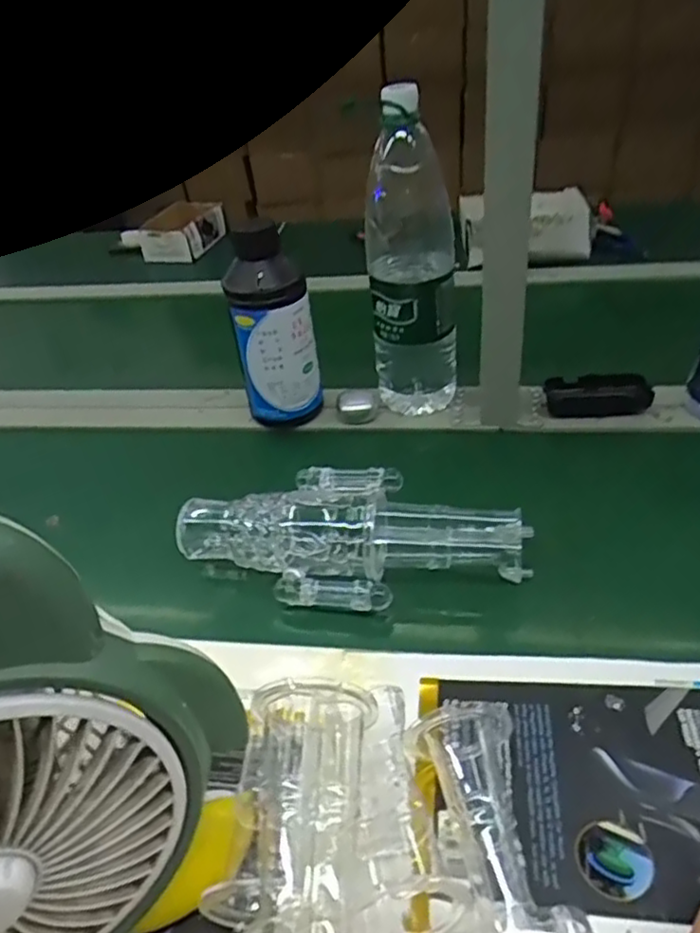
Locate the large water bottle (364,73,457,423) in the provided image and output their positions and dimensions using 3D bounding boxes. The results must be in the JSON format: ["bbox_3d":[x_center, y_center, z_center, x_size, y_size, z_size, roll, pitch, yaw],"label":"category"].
[{"bbox_3d":[0.065,-0.204,0.697,0.089,0.325,0.075,1,39,9],"label":"large water bottle"}]

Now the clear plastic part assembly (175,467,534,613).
[{"bbox_3d":[-0.002,0.060,0.583,0.295,0.052,0.121,5,40,15],"label":"clear plastic part assembly"}]

